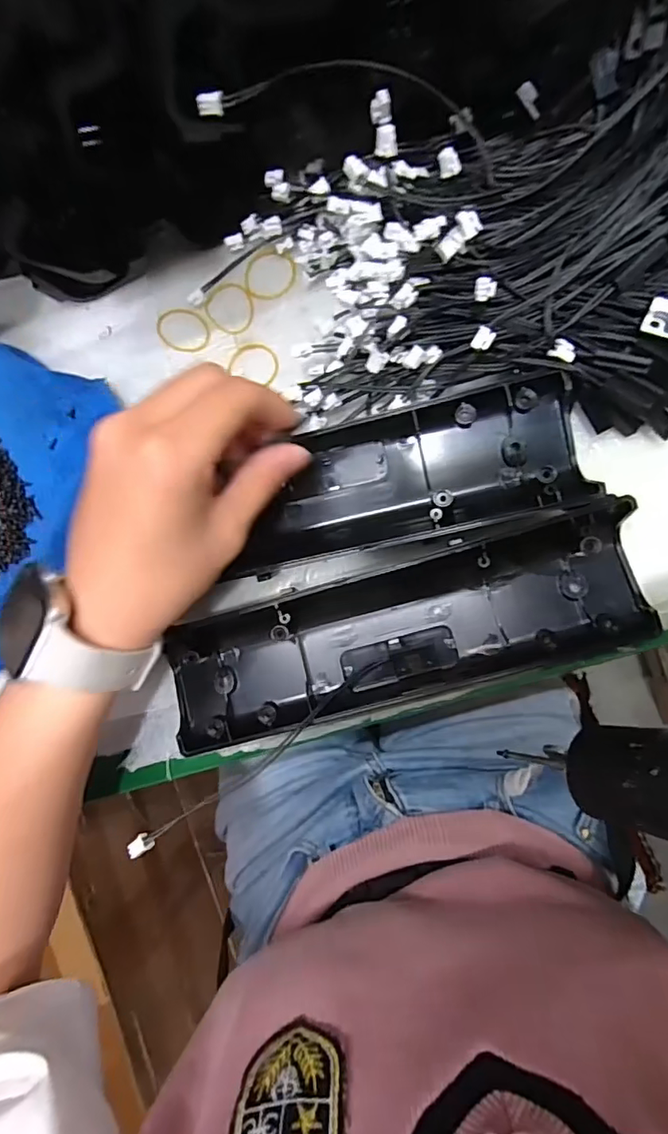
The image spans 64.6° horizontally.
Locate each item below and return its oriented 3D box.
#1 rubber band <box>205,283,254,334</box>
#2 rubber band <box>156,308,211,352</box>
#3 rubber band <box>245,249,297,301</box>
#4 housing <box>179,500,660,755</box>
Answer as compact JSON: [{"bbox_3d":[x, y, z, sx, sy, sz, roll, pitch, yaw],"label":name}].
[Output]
[{"bbox_3d":[-0.060,-0.151,0.307,0.030,0.004,0.027,45,94,7],"label":"rubber band"},{"bbox_3d":[-0.089,-0.140,0.312,0.036,0.004,0.025,28,92,8],"label":"rubber band"},{"bbox_3d":[-0.037,-0.169,0.306,0.030,0.004,0.029,0,88,8],"label":"rubber band"},{"bbox_3d":[0.030,0.034,0.268,0.244,0.037,0.071,-16,86,7],"label":"housing"}]

